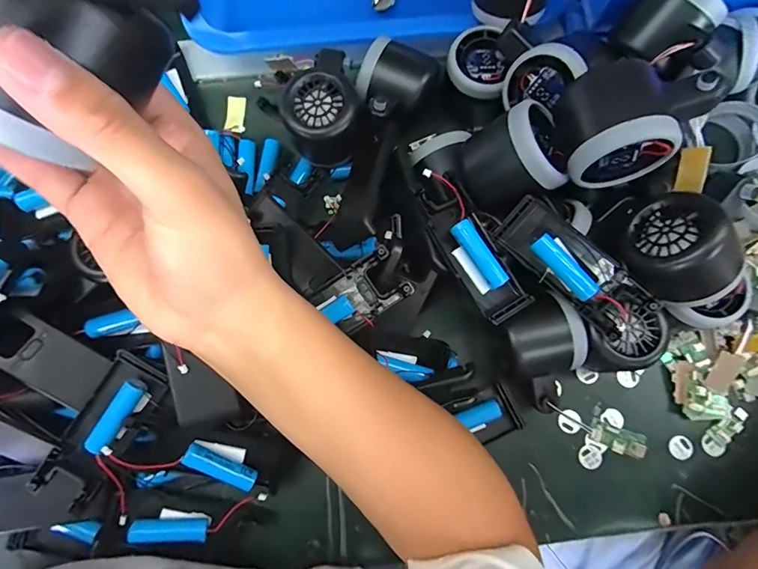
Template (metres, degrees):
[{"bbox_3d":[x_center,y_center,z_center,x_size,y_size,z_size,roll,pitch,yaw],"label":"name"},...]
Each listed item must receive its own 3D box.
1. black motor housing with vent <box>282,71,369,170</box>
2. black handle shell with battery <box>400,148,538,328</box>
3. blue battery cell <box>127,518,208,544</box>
[{"bbox_3d":[-0.040,-0.125,0.326,0.055,0.059,0.050,0,79,0],"label":"black motor housing with vent"},{"bbox_3d":[0.052,-0.037,0.290,0.039,0.031,0.134,-33,81,-6],"label":"black handle shell with battery"},{"bbox_3d":[-0.142,0.169,0.286,0.048,0.014,0.017,8,79,-13],"label":"blue battery cell"}]

